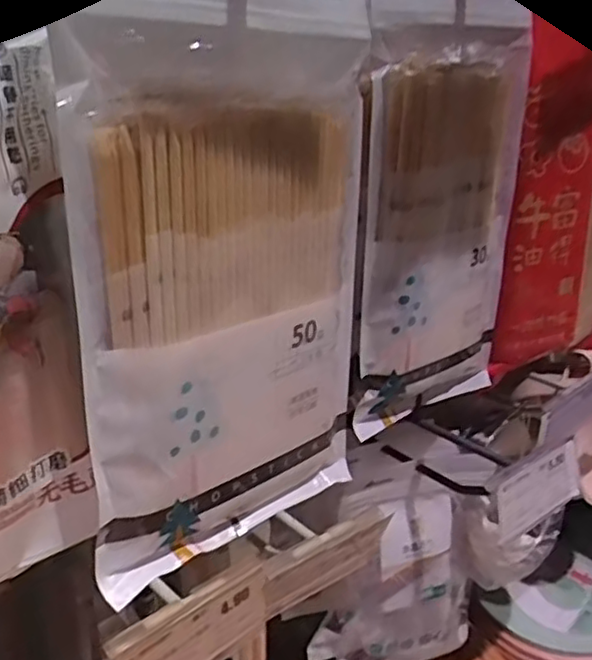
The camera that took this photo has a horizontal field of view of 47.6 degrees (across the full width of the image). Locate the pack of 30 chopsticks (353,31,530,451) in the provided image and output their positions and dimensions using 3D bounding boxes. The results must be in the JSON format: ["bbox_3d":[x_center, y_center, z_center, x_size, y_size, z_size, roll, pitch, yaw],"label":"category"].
[{"bbox_3d":[0.094,-0.054,0.428,0.032,0.233,0.137,19,28,37],"label":"pack of 30 chopsticks"}]

